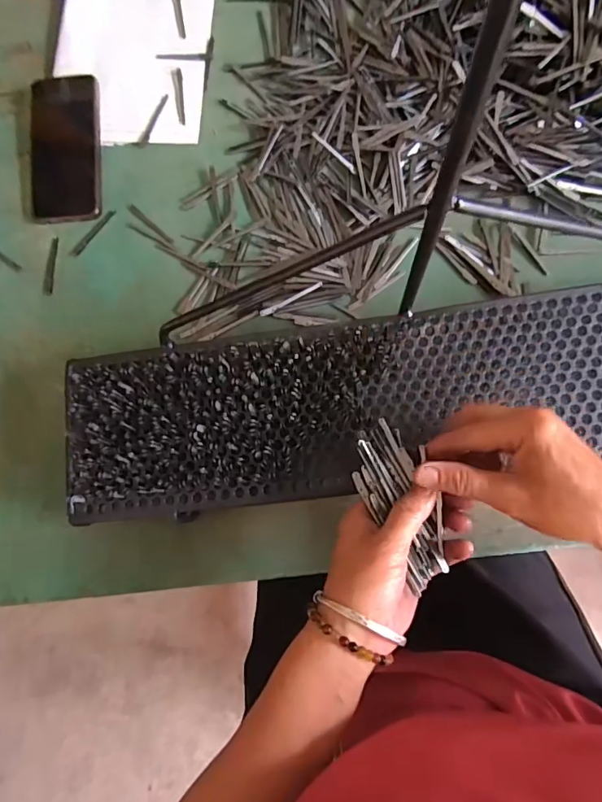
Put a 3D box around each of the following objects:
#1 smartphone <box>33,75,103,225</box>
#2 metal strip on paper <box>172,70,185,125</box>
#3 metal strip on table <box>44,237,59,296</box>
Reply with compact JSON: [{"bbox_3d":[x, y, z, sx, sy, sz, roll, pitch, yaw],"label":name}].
[{"bbox_3d":[-0.258,-0.275,0.510,0.078,0.014,0.160,-4,83,5],"label":"smartphone"},{"bbox_3d":[-0.133,-0.336,0.516,0.011,0.004,0.066,-10,82,4],"label":"metal strip on paper"},{"bbox_3d":[-0.269,-0.145,0.503,0.010,0.004,0.064,2,83,5],"label":"metal strip on table"}]

